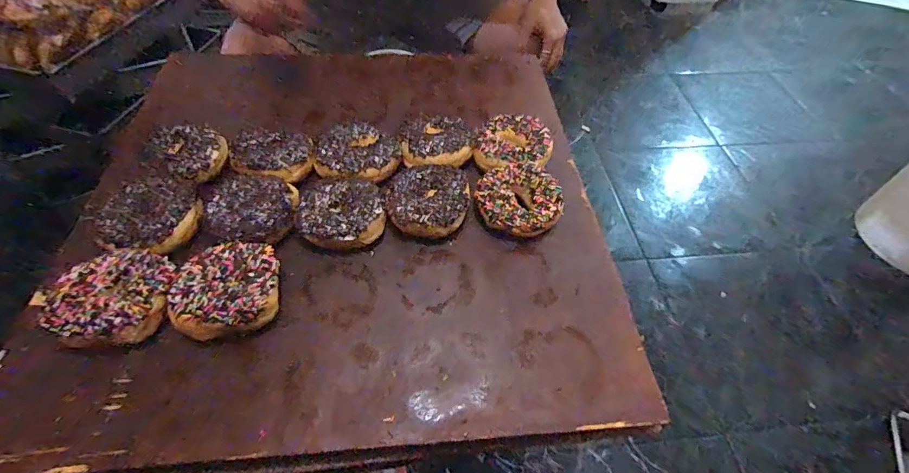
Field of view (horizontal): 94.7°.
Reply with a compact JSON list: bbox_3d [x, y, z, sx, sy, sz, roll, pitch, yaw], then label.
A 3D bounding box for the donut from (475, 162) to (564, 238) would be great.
[{"bbox_3d":[0.073,-0.041,0.477,0.093,0.029,0.091,6,53,2],"label":"donut"}]

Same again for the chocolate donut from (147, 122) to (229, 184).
[{"bbox_3d":[-0.311,-0.100,0.490,0.077,0.032,0.085,-32,61,-23],"label":"chocolate donut"}]

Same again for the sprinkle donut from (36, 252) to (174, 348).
[{"bbox_3d":[-0.309,0.054,0.382,0.096,0.027,0.091,1,53,-2],"label":"sprinkle donut"}]

